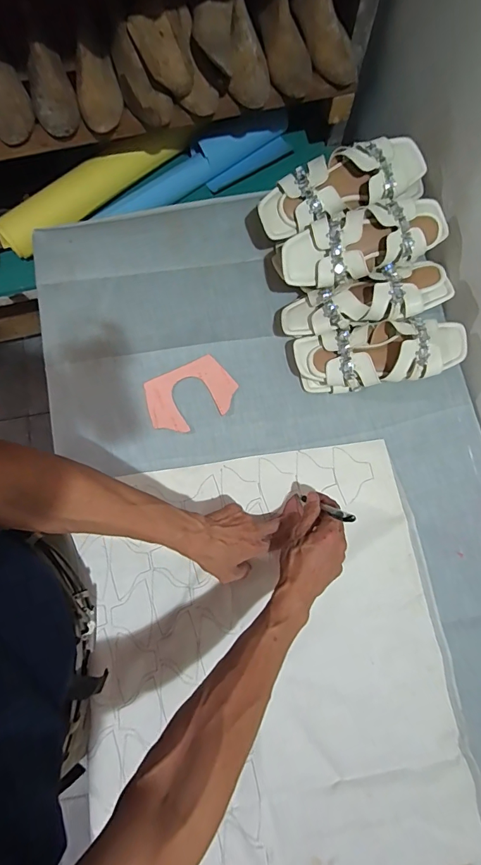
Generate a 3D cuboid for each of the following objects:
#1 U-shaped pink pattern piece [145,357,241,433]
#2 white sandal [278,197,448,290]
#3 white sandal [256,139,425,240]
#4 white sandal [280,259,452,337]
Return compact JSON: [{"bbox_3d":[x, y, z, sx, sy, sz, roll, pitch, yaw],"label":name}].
[{"bbox_3d":[-0.083,-0.063,0.662,0.145,0.004,0.101,-26,80,-5],"label":"U-shaped pink pattern piece"},{"bbox_3d":[0.186,-0.289,0.599,0.251,0.049,0.094,-20,79,-3],"label":"white sandal"},{"bbox_3d":[0.161,-0.382,0.622,0.267,0.059,0.102,-22,79,-4],"label":"white sandal"},{"bbox_3d":[0.194,-0.204,0.619,0.259,0.065,0.088,-11,79,-2],"label":"white sandal"}]

